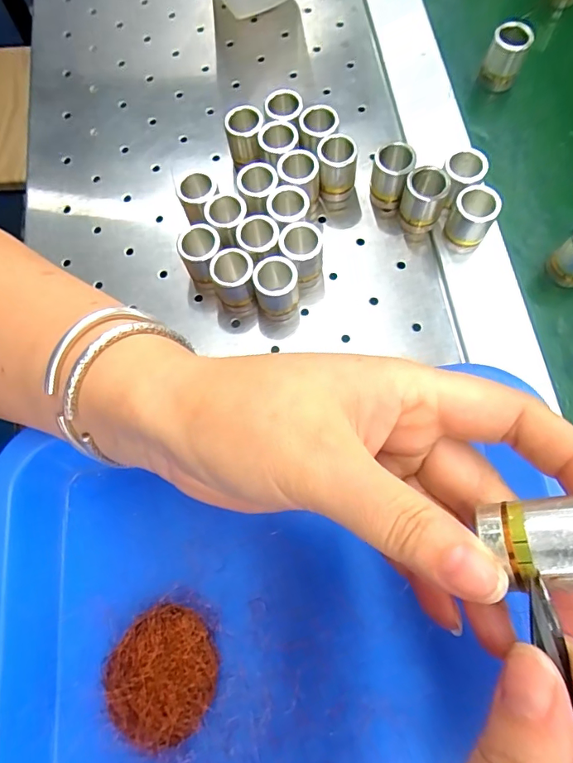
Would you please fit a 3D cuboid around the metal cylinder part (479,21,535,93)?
[{"bbox_3d":[0.139,-0.205,0.294,0.022,0.036,0.017,23,75,10],"label":"metal cylinder part"}]

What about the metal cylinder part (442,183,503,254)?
[{"bbox_3d":[0.102,-0.089,0.258,0.022,0.034,0.020,-1,72,3],"label":"metal cylinder part"}]

